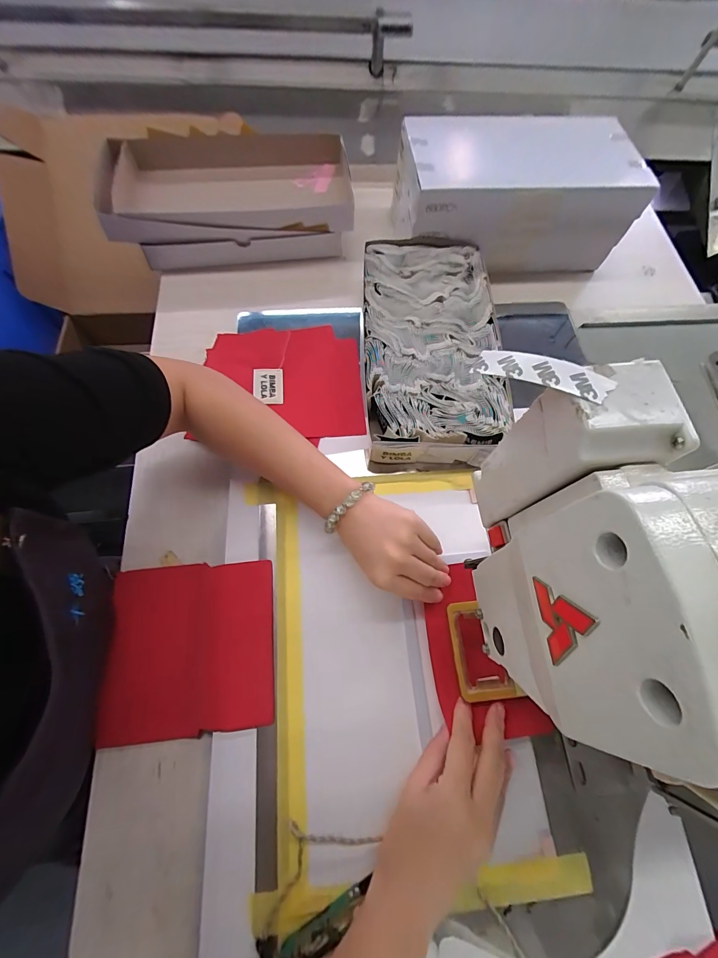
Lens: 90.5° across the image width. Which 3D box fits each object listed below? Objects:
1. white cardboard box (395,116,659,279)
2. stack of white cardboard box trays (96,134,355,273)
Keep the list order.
[{"bbox_3d":[0.220,-0.406,0.518,0.316,0.127,0.157,-4,70,-4],"label":"white cardboard box"},{"bbox_3d":[-0.184,-0.408,0.519,0.340,0.075,0.187,-6,70,-5],"label":"stack of white cardboard box trays"}]

